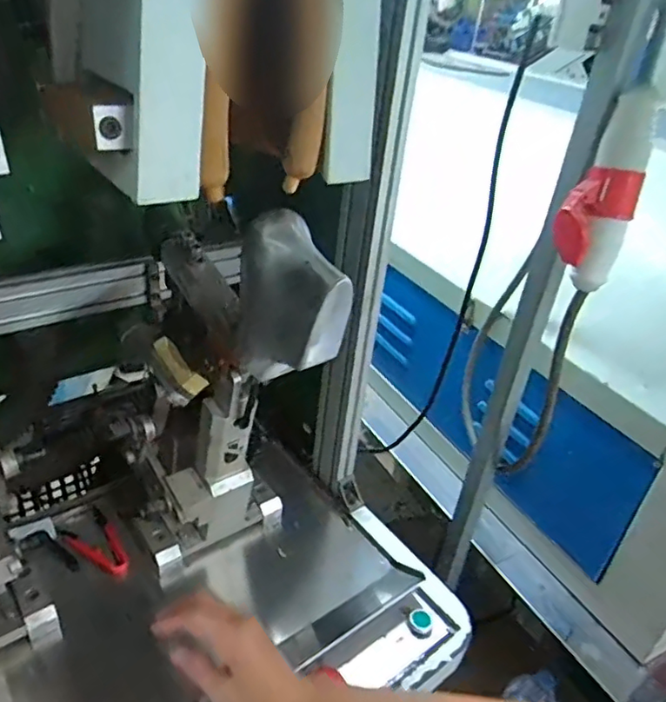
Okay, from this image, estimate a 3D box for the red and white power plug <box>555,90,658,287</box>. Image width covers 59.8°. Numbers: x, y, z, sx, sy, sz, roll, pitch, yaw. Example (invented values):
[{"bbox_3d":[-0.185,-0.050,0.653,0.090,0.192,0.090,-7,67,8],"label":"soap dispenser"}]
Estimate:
[{"bbox_3d":[0.275,-0.159,0.589,0.066,0.184,0.061,13,33,8],"label":"red and white power plug"}]

